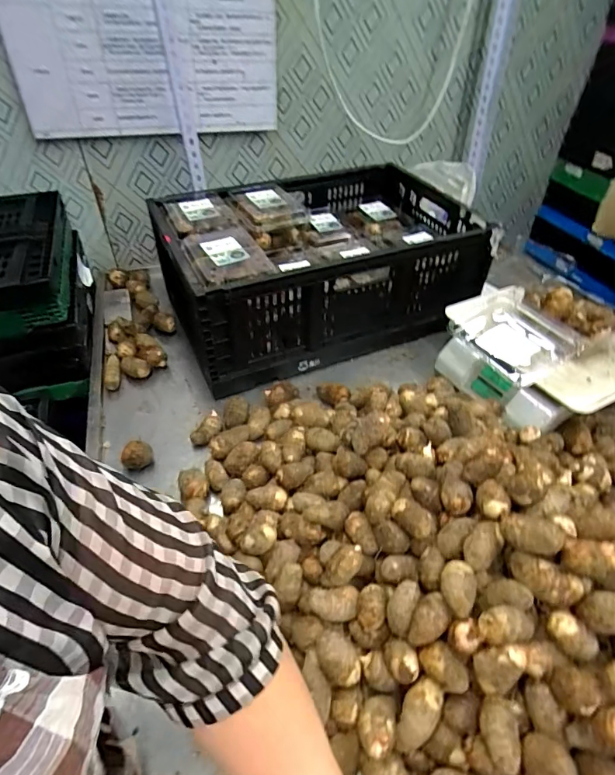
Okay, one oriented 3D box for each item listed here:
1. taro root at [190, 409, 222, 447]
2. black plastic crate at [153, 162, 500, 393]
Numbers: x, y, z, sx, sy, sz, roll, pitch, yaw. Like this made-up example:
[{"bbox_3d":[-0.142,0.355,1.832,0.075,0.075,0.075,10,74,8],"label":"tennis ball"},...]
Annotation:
[{"bbox_3d":[-0.165,0.076,0.744,0.031,0.040,0.056,33,53,28],"label":"taro root"},{"bbox_3d":[0.017,-0.269,0.955,0.604,0.224,0.414,-16,47,-17],"label":"black plastic crate"}]

